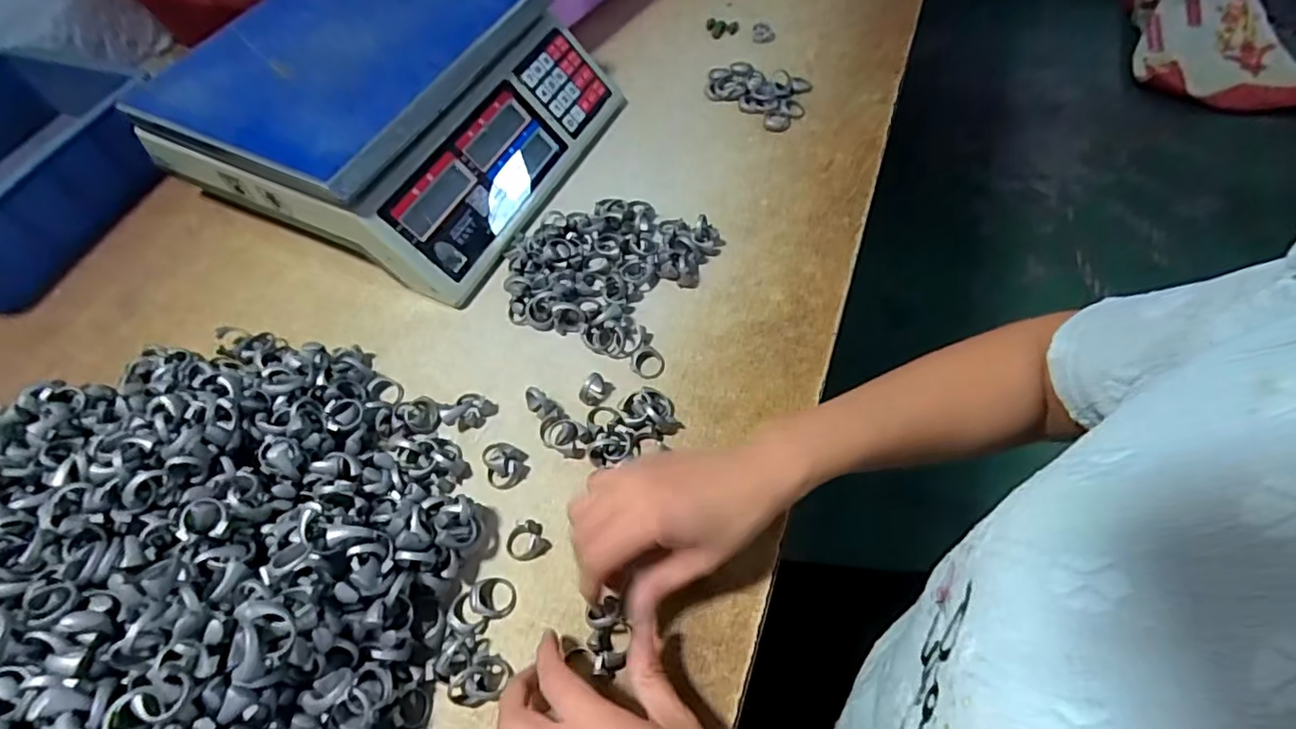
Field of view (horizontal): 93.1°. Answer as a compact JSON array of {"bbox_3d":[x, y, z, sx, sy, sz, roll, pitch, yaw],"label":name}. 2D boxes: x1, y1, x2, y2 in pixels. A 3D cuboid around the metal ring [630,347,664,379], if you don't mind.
[{"bbox_3d":[0.000,-0.002,0.444,0.024,0.007,0.023,-1,58,1],"label":"metal ring"}]

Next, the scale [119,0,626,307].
[{"bbox_3d":[-0.214,-0.228,0.534,0.290,0.111,0.283,23,61,16],"label":"scale"}]

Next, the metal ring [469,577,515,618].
[{"bbox_3d":[-0.091,0.136,0.360,0.025,0.009,0.023,-1,58,1],"label":"metal ring"}]

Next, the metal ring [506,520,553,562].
[{"bbox_3d":[-0.076,0.107,0.376,0.025,0.013,0.025,-1,58,1],"label":"metal ring"}]

